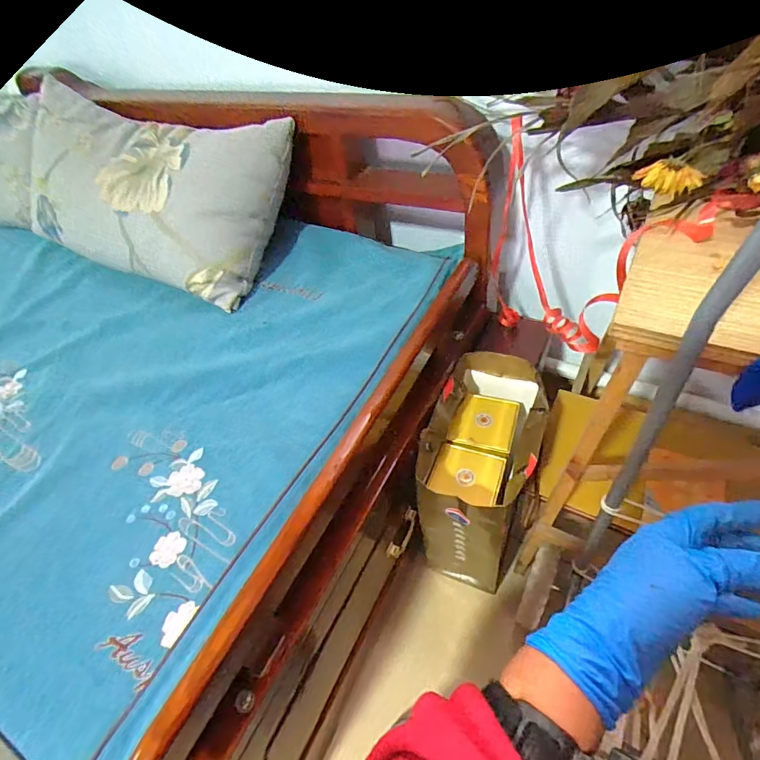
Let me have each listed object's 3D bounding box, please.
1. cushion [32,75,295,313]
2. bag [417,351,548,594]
[{"bbox_3d":[-0.427,-0.343,0.834,0.542,0.192,0.277,22,55,25],"label":"cushion"},{"bbox_3d":[0.166,0.151,0.761,0.162,0.272,0.274,8,50,17],"label":"bag"}]

